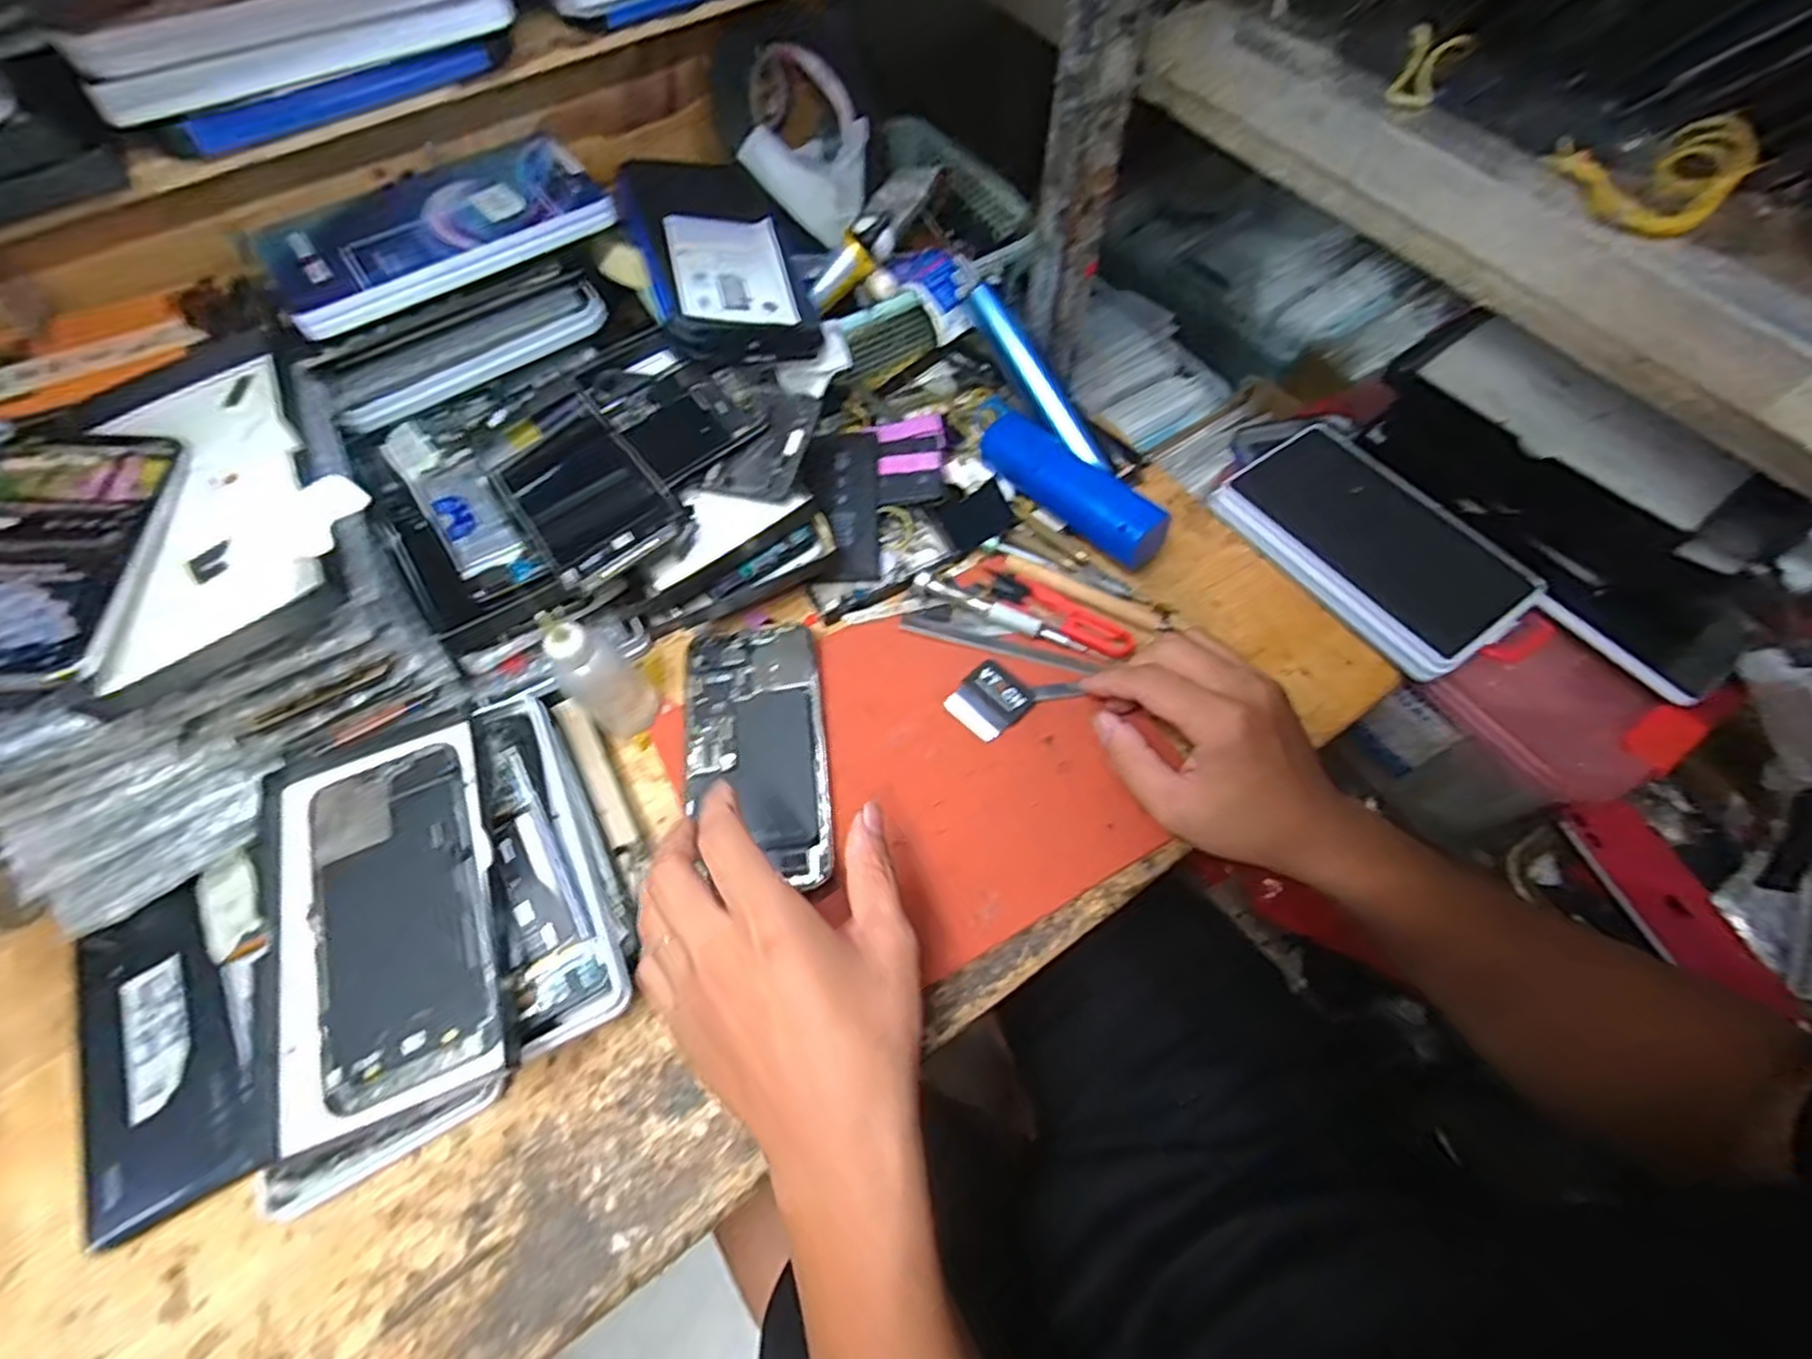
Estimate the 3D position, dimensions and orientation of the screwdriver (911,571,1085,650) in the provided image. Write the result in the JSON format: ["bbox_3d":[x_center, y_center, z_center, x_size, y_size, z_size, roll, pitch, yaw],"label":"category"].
[{"bbox_3d":[0.057,-0.040,0.467,0.108,0.011,0.011,24,65,13],"label":"screwdriver"}]

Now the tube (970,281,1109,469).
[{"bbox_3d":[0.086,-0.196,0.502,0.018,0.016,0.146,-33,86,-15],"label":"tube"}]

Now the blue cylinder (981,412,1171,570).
[{"bbox_3d":[0.104,-0.121,0.484,0.036,0.043,0.137,-39,70,-17],"label":"blue cylinder"}]

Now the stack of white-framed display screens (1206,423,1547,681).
[{"bbox_3d":[0.306,-0.091,0.508,0.109,0.028,0.186,-32,61,-8],"label":"stack of white-framed display screens"}]

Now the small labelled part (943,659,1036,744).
[{"bbox_3d":[0.049,0.012,0.445,0.038,0.006,0.044,41,70,19],"label":"small labelled part"}]

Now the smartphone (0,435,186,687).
[{"bbox_3d":[-0.378,-0.058,0.336,0.072,0.010,0.139,-3,56,-19],"label":"smartphone"}]

